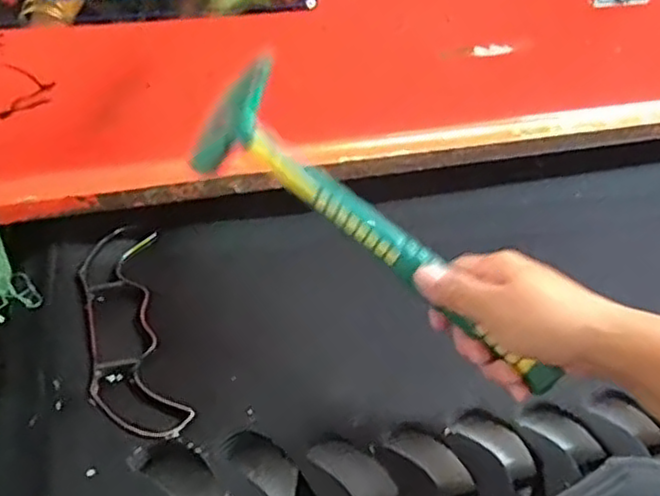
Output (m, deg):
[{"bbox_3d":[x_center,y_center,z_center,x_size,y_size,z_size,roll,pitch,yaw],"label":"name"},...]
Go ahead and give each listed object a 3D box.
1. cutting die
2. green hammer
[{"bbox_3d":[-0.165,0.059,0.574,0.069,0.020,0.229,-9,47,-16],"label":"cutting die"},{"bbox_3d":[0.032,-0.013,0.489,0.289,0.085,0.024,39,14,9],"label":"green hammer"}]

